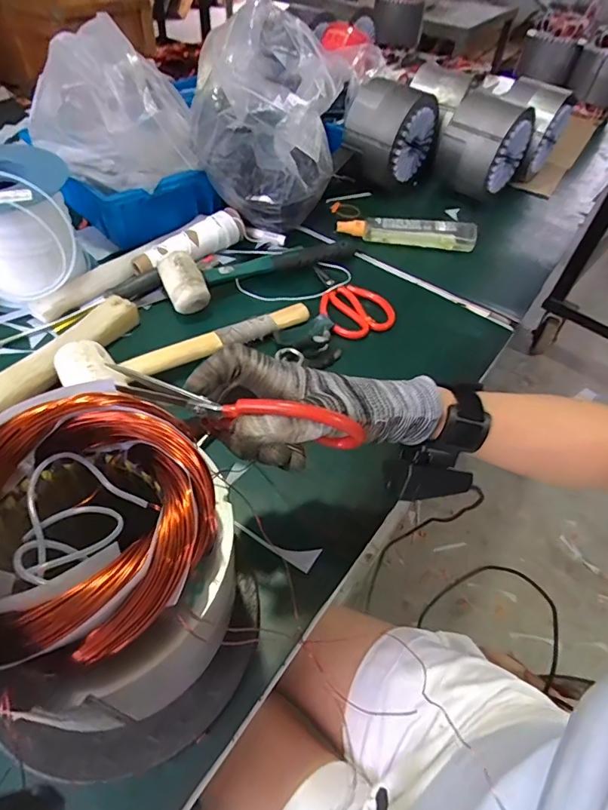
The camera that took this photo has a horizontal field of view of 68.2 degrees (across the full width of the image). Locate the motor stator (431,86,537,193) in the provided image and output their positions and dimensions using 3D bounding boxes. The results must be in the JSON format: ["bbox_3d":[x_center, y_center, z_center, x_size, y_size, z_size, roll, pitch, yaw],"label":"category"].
[{"bbox_3d":[0.325,-0.466,0.816,0.151,0.154,0.118,-29,58,-26],"label":"motor stator"}]

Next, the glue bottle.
[{"bbox_3d":[0.163,-0.273,0.713,0.215,0.040,0.027,4,50,-2],"label":"glue bottle"}]

